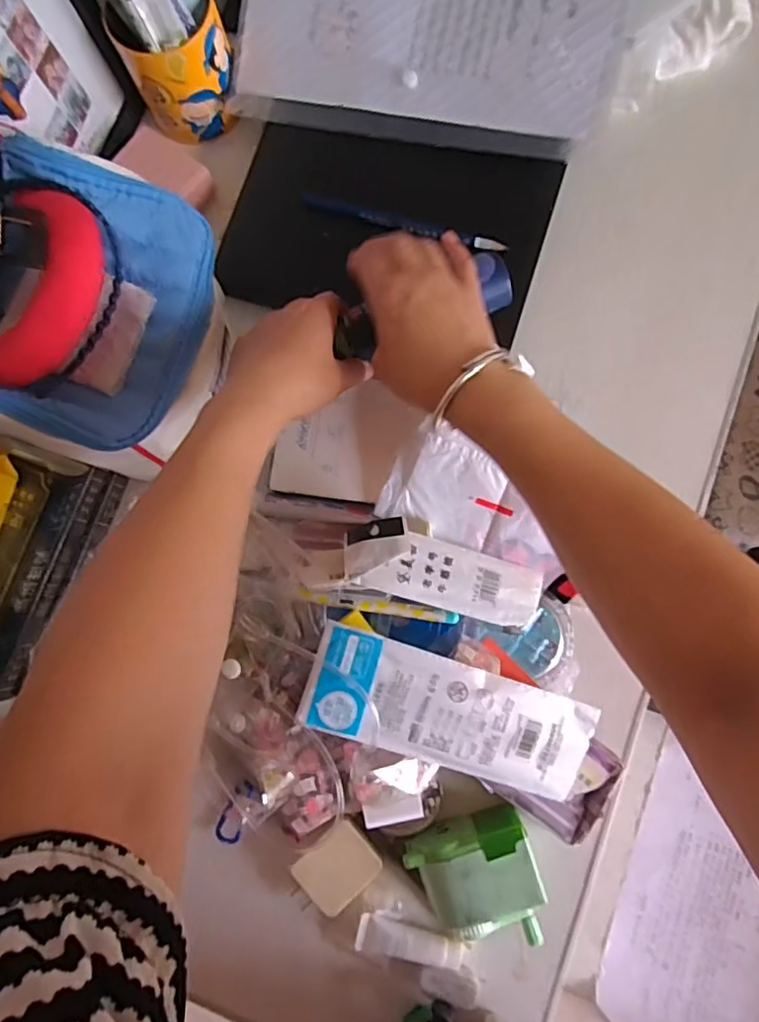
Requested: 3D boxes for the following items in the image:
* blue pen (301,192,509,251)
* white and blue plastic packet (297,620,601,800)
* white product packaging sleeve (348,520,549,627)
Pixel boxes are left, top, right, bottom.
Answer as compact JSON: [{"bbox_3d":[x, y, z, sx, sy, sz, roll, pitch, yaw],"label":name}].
[{"bbox_3d":[0.018,-0.232,0.475,0.168,0.010,0.014,16,83,6],"label":"blue pen"},{"bbox_3d":[0.051,0.140,0.405,0.203,0.013,0.069,20,84,-9],"label":"white and blue plastic packet"},{"bbox_3d":[0.049,0.046,0.435,0.149,0.012,0.049,16,78,-9],"label":"white product packaging sleeve"}]

